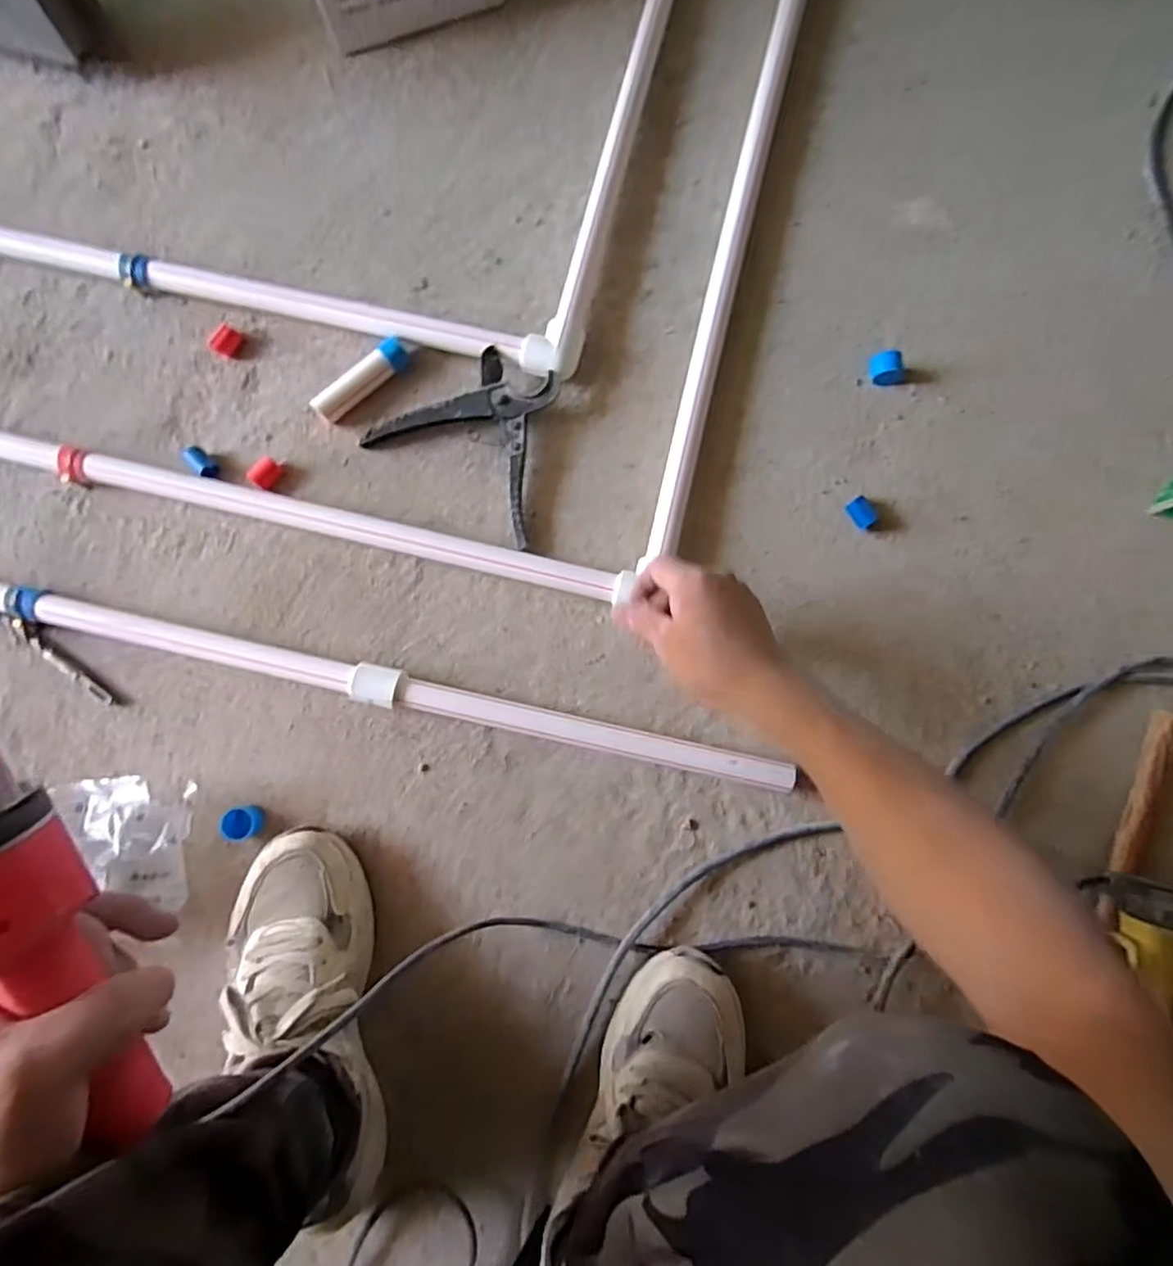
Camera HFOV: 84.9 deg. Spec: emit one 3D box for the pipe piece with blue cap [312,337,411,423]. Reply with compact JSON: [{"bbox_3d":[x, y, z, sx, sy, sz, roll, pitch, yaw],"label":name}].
[{"bbox_3d":[-0.209,-0.235,0.597,0.098,0.024,0.023,-36,85,-3],"label":"pipe piece with blue cap"}]

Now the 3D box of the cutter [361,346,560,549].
[{"bbox_3d":[-0.092,-0.186,0.595,0.176,0.032,0.142,36,86,4],"label":"cutter"}]

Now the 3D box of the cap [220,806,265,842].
[{"bbox_3d":[-0.304,0.169,0.568,0.029,0.019,0.028,0,84,1],"label":"cap"}]

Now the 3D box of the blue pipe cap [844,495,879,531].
[{"bbox_3d":[0.253,-0.110,0.587,0.021,0.014,0.030,-35,85,-3],"label":"blue pipe cap"}]

